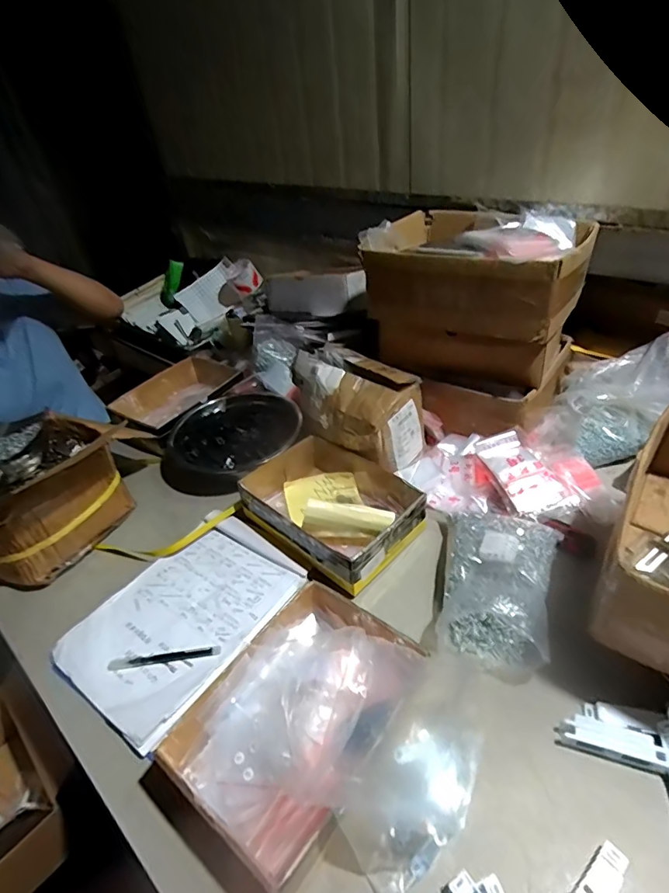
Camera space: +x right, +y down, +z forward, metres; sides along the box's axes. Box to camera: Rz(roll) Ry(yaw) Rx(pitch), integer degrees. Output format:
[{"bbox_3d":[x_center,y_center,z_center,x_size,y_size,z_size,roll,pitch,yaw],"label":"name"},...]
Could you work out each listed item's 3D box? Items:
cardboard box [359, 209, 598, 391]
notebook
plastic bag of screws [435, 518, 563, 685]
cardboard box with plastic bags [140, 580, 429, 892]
[{"bbox_3d":[0.248,-0.268,0.841,0.319,0.231,0.259,17,45,28],"label":"cardboard box"},{"bbox_3d":[-0.205,0.229,0.669,0.222,0.015,0.302,23,47,32],"label":"notebook"},{"bbox_3d":[0.219,0.176,0.621,0.148,0.084,0.213,6,40,17],"label":"plastic bag of screws"},{"bbox_3d":[-0.044,0.285,0.506,0.194,0.060,0.278,23,48,33],"label":"cardboard box with plastic bags"}]

